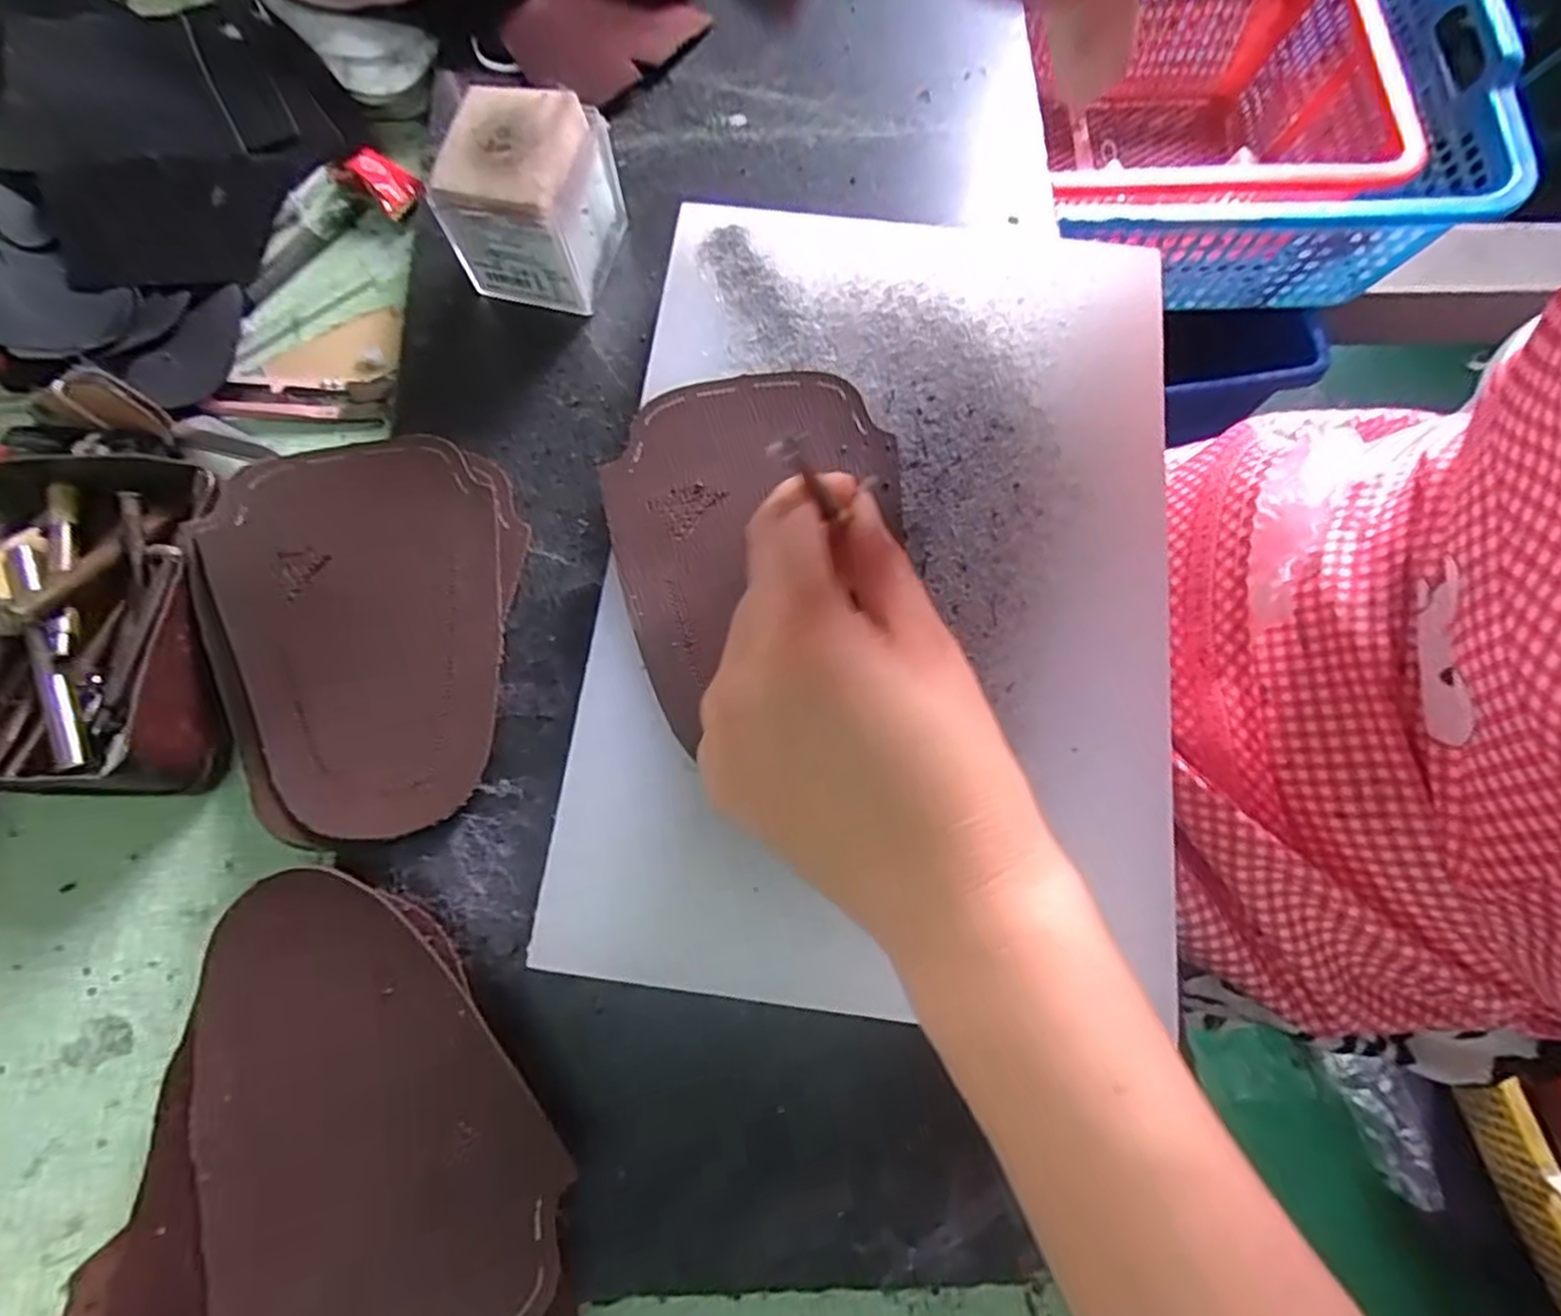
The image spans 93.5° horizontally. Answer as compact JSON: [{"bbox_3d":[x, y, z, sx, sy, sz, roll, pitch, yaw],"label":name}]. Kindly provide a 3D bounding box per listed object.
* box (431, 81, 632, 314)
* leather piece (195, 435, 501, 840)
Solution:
[{"bbox_3d":[-0.102,-0.187,0.306,0.052,0.062,0.059,16,75,4],"label":"box"},{"bbox_3d":[-0.159,-0.011,0.278,0.100,0.015,0.151,-7,74,-2],"label":"leather piece"}]

